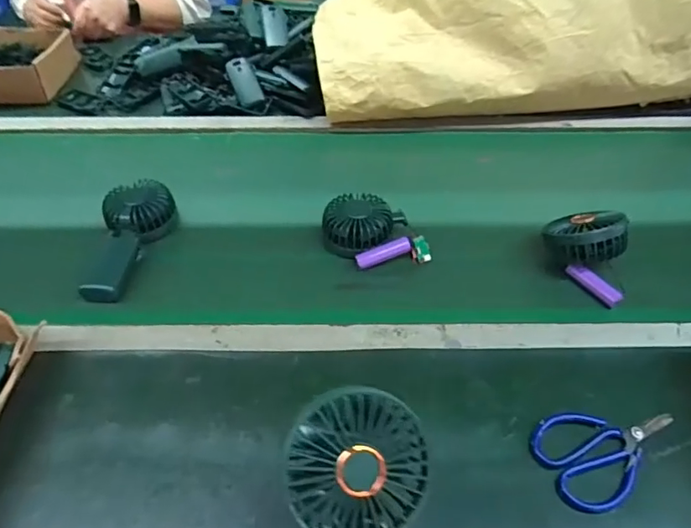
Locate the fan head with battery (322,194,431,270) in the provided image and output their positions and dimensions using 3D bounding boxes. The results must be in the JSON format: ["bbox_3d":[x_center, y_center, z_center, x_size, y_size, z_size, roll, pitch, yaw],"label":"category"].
[{"bbox_3d":[0.037,-0.041,0.622,0.127,0.037,0.089,6,44,6],"label":"fan head with battery"}]

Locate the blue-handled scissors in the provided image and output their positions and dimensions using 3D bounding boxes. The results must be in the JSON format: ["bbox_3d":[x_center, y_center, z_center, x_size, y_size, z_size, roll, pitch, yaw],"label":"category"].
[{"bbox_3d":[0.226,0.158,0.442,0.119,0.013,0.080,-14,46,-14],"label":"blue-handled scissors"}]

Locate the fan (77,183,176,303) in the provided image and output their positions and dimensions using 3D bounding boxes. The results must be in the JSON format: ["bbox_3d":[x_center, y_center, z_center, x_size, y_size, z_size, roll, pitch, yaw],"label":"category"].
[{"bbox_3d":[-0.259,-0.032,0.620,0.082,0.032,0.181,-1,51,-2],"label":"fan"}]

